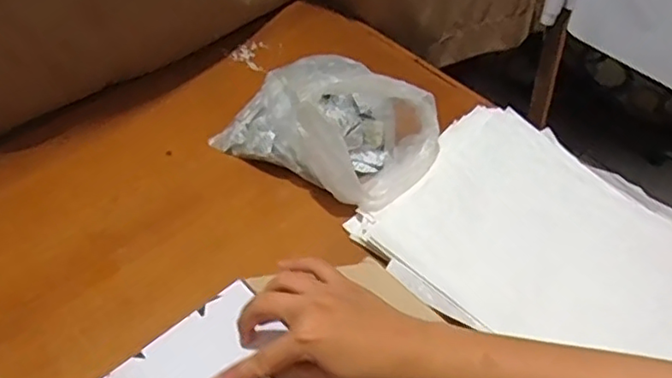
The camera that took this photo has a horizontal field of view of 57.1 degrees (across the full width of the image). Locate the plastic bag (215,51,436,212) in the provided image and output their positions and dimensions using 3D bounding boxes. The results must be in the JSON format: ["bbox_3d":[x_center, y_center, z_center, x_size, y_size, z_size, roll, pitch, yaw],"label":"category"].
[{"bbox_3d":[0.003,-0.097,0.718,0.239,0.112,0.188,27,56,23],"label":"plastic bag"}]

